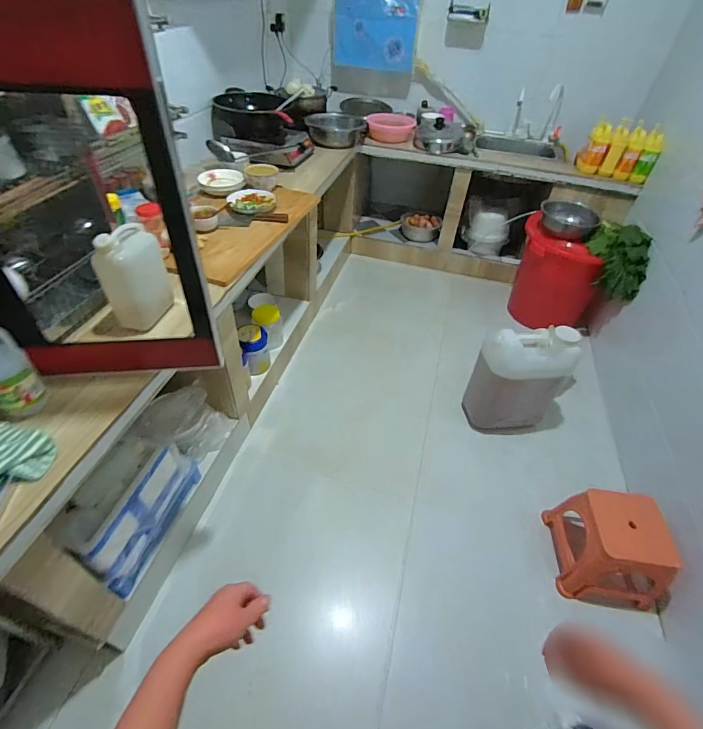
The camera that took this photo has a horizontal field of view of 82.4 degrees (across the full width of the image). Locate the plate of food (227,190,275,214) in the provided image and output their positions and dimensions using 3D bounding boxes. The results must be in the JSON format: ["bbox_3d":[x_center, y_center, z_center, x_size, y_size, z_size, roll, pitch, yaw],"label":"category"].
[{"bbox_3d":[-0.356,-0.589,1.449,0.168,0.027,0.144,-20,50,-23],"label":"plate of food"}]

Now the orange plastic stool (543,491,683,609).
[{"bbox_3d":[0.798,0.566,1.244,0.262,0.299,0.279,7,45,2],"label":"orange plastic stool"}]

